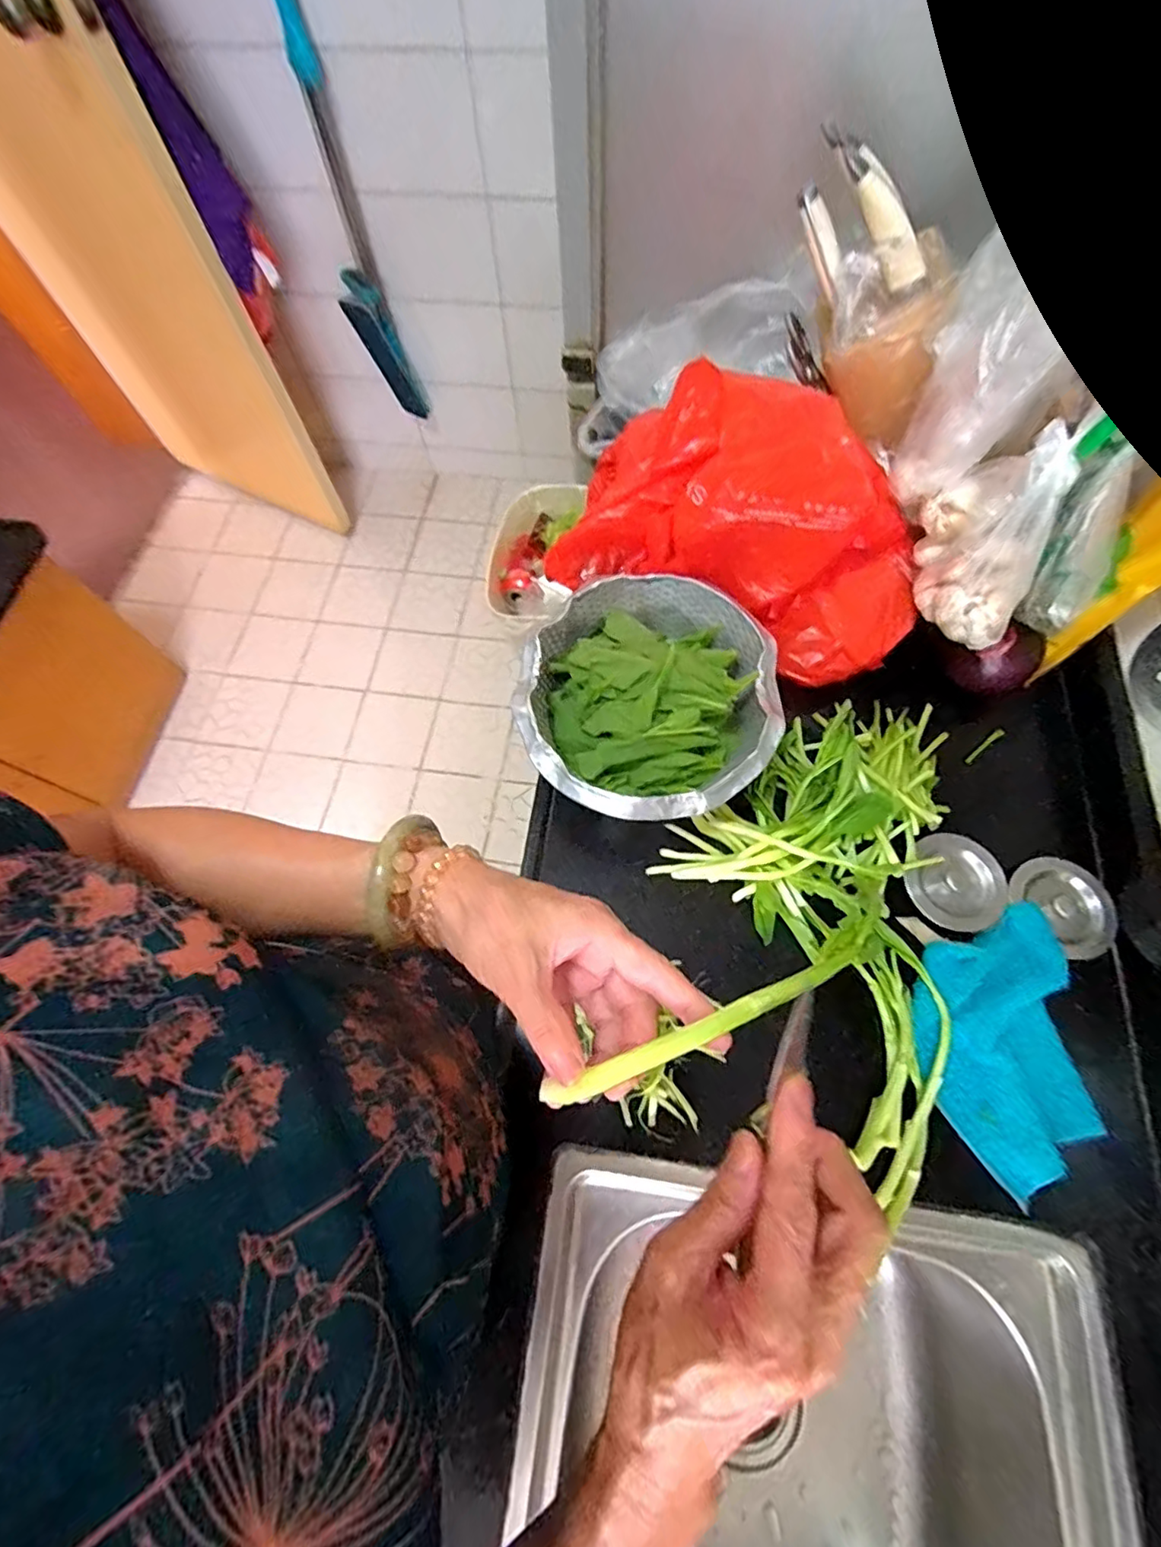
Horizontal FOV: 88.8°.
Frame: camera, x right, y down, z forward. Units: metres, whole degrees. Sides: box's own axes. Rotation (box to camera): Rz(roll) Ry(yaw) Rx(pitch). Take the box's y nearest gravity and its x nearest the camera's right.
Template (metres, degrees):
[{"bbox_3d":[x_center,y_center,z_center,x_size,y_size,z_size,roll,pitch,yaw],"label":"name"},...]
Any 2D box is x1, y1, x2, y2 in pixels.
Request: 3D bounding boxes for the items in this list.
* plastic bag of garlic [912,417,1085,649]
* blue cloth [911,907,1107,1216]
[{"bbox_3d":[0.335,-0.187,0.483,0.070,0.124,0.134,8,68,5],"label":"plastic bag of garlic"},{"bbox_3d":[0.342,0.217,0.482,0.130,0.023,0.205,-2,67,1],"label":"blue cloth"}]

